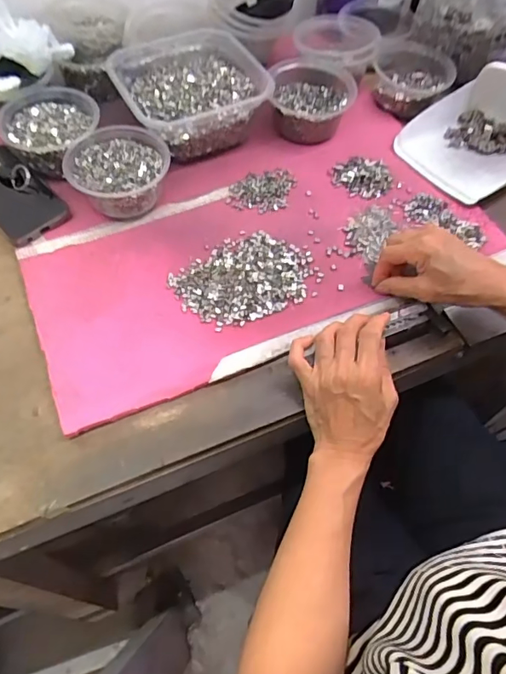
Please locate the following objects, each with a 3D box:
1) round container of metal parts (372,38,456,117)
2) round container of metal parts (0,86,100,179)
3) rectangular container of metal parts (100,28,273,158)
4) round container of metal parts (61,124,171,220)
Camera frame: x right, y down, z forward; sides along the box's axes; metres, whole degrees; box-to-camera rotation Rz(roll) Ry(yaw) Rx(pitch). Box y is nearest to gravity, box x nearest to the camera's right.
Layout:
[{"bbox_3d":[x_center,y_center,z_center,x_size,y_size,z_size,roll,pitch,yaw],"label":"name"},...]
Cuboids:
[{"bbox_3d":[0.223,-0.373,0.715,0.104,0.043,0.111,1,58,-1],"label":"round container of metal parts"},{"bbox_3d":[-0.244,-0.253,0.618,0.111,0.044,0.107,-39,66,-22],"label":"round container of metal parts"},{"bbox_3d":[-0.086,-0.325,0.662,0.177,0.064,0.185,-21,61,-13],"label":"rectangular container of metal parts"},{"bbox_3d":[-0.155,-0.189,0.590,0.117,0.054,0.115,-4,61,-3],"label":"round container of metal parts"}]

